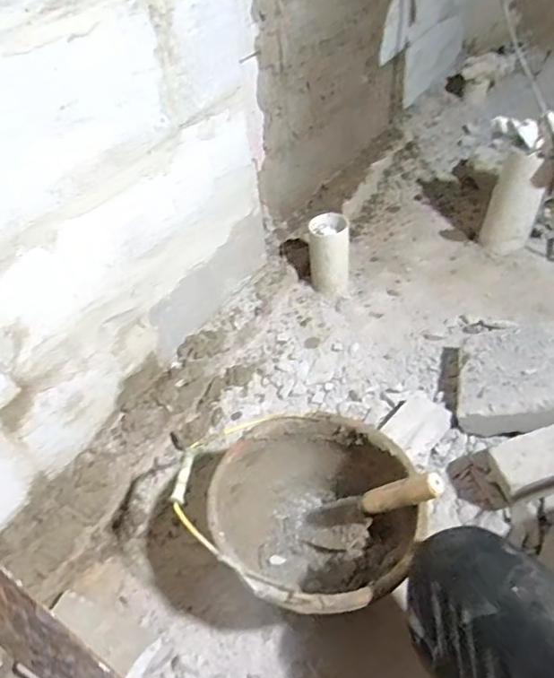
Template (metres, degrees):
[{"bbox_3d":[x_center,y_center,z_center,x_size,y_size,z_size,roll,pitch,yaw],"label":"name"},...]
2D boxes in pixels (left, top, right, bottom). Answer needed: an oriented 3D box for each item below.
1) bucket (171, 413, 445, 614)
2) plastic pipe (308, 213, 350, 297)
[{"bbox_3d":[0.044,0.266,0.737,0.305,0.215,0.264,32,58,32],"label":"bucket"},{"bbox_3d":[0.120,-0.185,1.166,0.089,0.184,0.080,-2,46,6],"label":"plastic pipe"}]

